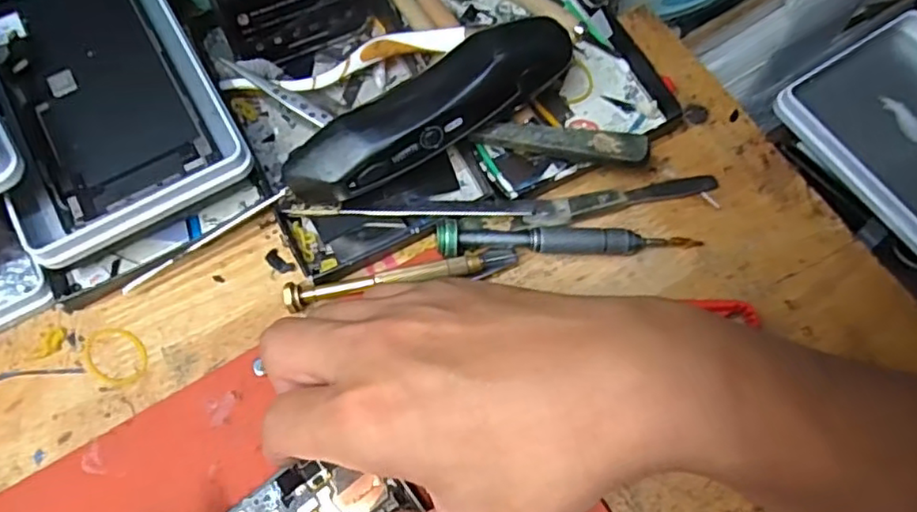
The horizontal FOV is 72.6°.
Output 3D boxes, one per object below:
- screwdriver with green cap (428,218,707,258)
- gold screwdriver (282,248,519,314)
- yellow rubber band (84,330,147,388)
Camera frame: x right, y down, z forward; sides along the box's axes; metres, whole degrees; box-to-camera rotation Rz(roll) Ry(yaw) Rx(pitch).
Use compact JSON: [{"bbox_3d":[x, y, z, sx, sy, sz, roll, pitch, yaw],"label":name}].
[{"bbox_3d":[0.053,-0.006,0.294,0.126,0.018,0.015,0,69,1],"label":"screwdriver with green cap"},{"bbox_3d":[-0.026,0.009,0.288,0.109,0.006,0.012,-11,70,-4],"label":"gold screwdriver"},{"bbox_3d":[-0.159,0.046,0.289,0.033,0.004,0.023,35,73,12],"label":"yellow rubber band"}]

